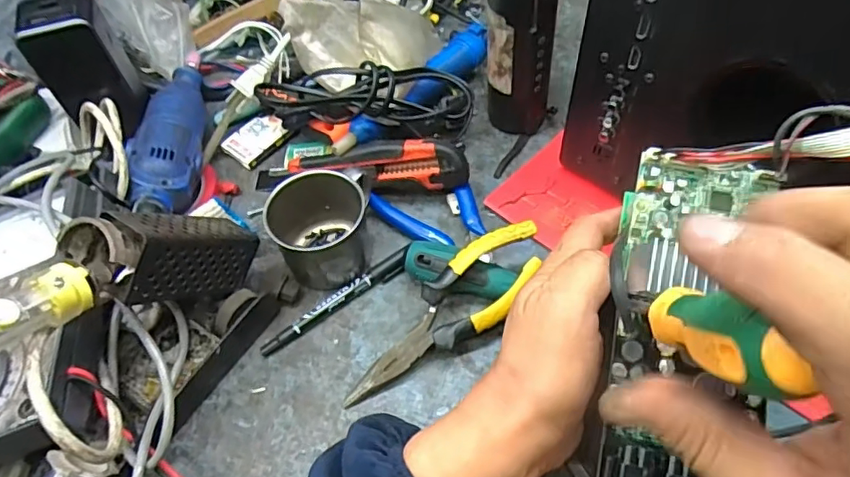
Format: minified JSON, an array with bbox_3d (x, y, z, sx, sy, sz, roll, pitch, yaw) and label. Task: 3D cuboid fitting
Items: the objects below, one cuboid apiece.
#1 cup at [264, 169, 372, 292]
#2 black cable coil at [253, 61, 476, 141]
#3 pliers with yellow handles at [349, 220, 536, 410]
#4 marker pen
[{"bbox_3d":[-0.076,-0.006,0.414,0.072,0.061,0.074,-2,55,2],"label":"cup"},{"bbox_3d":[-0.040,-0.113,0.442,0.154,0.046,0.074,3,56,5],"label":"black cable coil"},{"bbox_3d":[0.015,0.052,0.374,0.164,0.017,0.046,-45,63,-5],"label":"pliers with yellow handles"},{"bbox_3d":[-0.060,0.045,0.410,0.125,0.010,0.014,-37,61,-20],"label":"marker pen"}]

